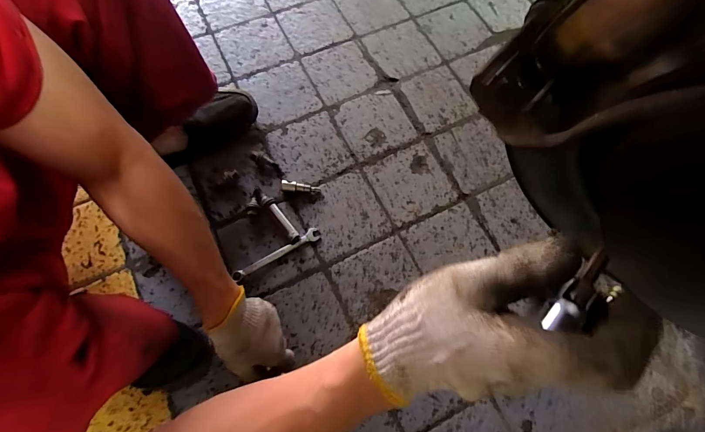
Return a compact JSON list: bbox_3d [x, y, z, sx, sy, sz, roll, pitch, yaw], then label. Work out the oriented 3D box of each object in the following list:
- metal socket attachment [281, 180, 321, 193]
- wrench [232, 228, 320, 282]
[{"bbox_3d":[-0.102,-0.057,0.685,0.076,0.019,0.021,6,68,-15],"label":"metal socket attachment"},{"bbox_3d":[-0.137,0.071,0.639,0.172,0.010,0.025,-30,73,-13],"label":"wrench"}]

